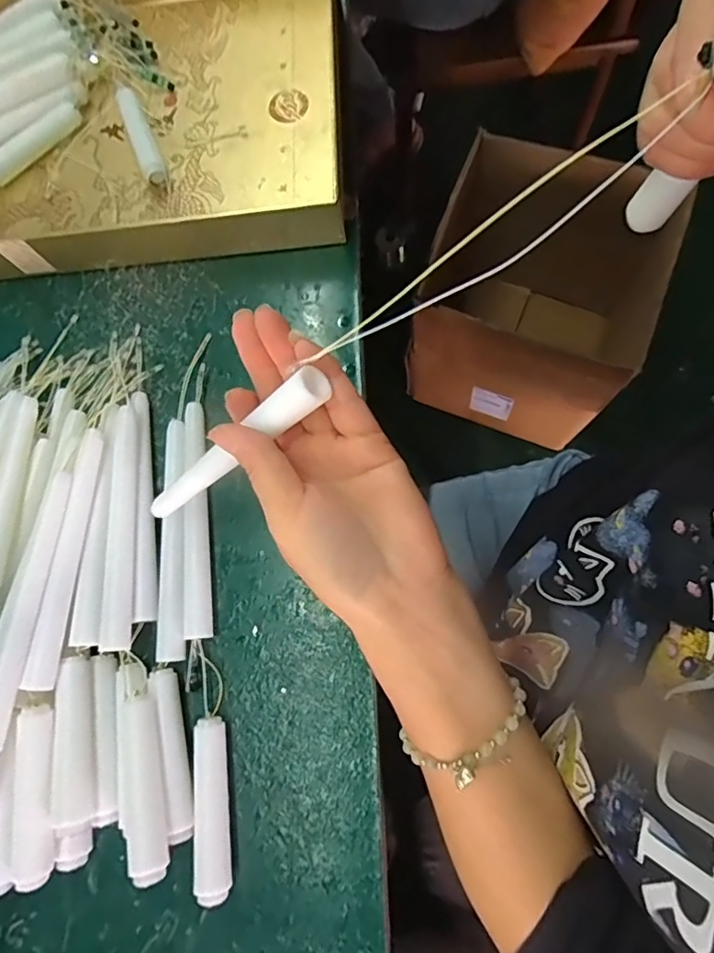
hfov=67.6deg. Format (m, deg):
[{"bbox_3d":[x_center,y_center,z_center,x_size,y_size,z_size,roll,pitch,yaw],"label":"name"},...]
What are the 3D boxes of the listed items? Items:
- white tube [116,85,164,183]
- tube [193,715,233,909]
[{"bbox_3d":[-0.162,-0.255,0.398,0.016,0.017,0.087,-23,75,0],"label":"white tube"},{"bbox_3d":[-0.082,0.185,0.301,0.017,0.016,0.091,-7,76,4],"label":"tube"}]

